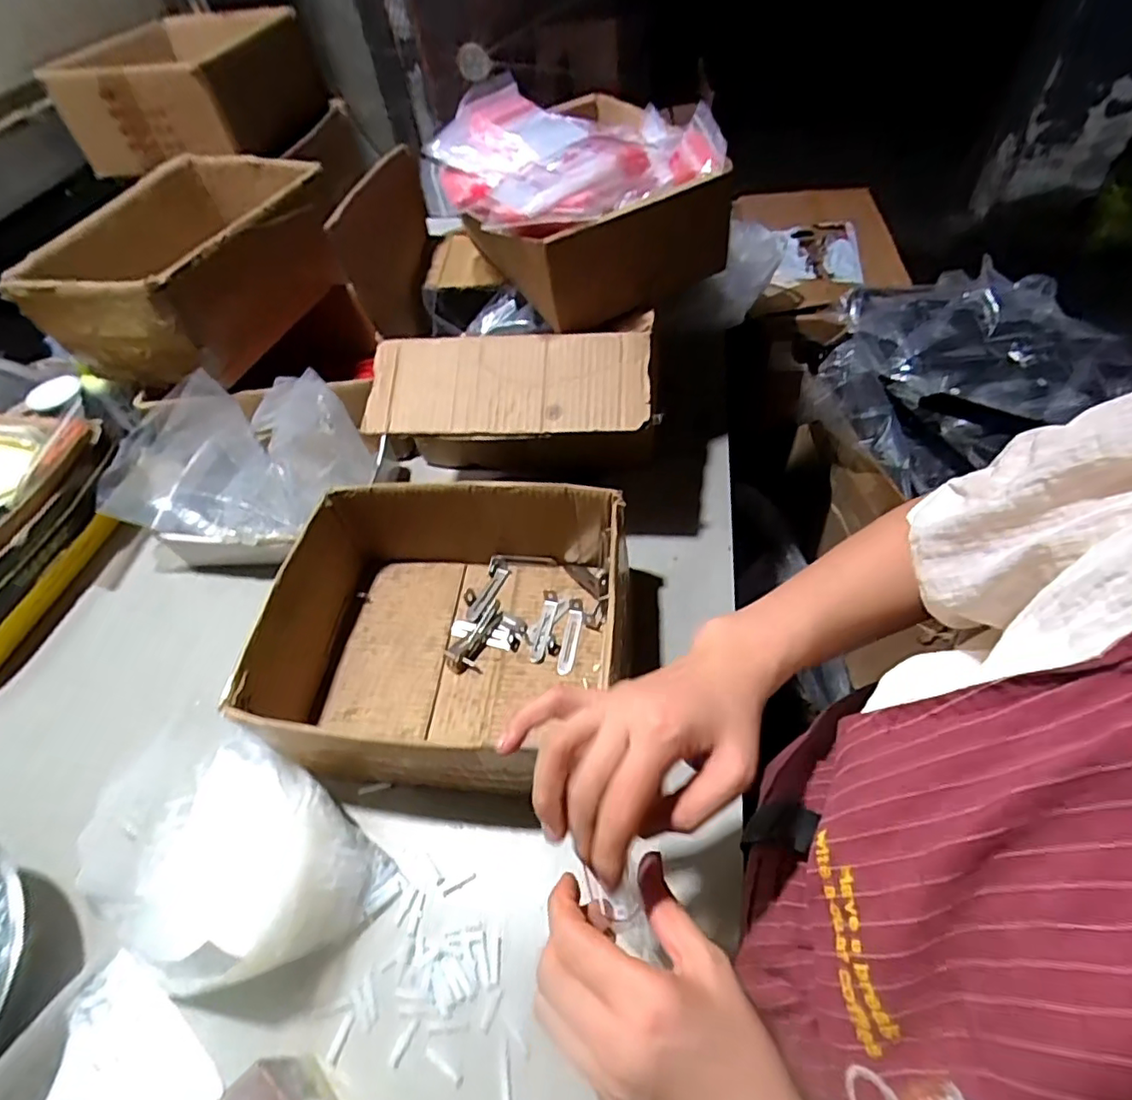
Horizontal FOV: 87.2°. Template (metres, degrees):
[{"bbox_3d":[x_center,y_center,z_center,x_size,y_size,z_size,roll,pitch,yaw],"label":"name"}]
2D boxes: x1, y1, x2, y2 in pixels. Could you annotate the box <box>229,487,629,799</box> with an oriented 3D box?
[{"bbox_3d":[-0.107,0.074,0.561,0.313,0.121,0.253,0,52,7],"label":"box"}]

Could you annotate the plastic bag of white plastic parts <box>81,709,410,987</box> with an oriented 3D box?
[{"bbox_3d":[-0.257,0.248,0.462,0.201,0.090,0.159,24,59,23],"label":"plastic bag of white plastic parts"}]

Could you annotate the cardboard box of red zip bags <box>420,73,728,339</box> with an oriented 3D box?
[{"bbox_3d":[-0.004,-0.387,0.669,0.268,0.171,0.264,-27,54,-14],"label":"cardboard box of red zip bags"}]

